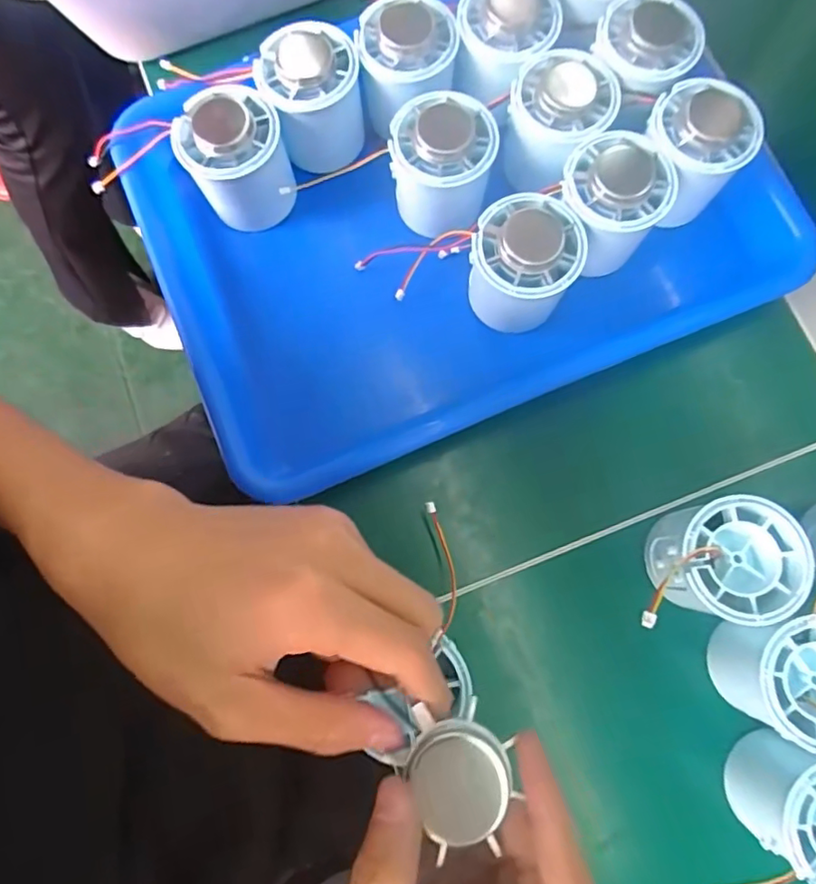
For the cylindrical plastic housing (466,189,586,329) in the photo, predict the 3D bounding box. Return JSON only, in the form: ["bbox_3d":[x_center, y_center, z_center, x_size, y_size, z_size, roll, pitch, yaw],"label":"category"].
[{"bbox_3d":[0.060,-0.093,0.301,0.053,0.064,0.049,0,79,1],"label":"cylindrical plastic housing"}]

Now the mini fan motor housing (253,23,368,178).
[{"bbox_3d":[-0.053,-0.193,0.325,0.051,0.060,0.048,0,79,1],"label":"mini fan motor housing"}]

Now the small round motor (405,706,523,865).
[{"bbox_3d":[0.015,0.104,0.172,0.032,0.009,0.035,7,79,2],"label":"small round motor"}]

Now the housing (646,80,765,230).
[{"bbox_3d":[0.152,-0.156,0.309,0.054,0.051,0.054,35,81,7],"label":"housing"}]

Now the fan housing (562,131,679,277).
[{"bbox_3d":[0.107,-0.126,0.305,0.052,0.053,0.056,0,79,1],"label":"fan housing"}]

